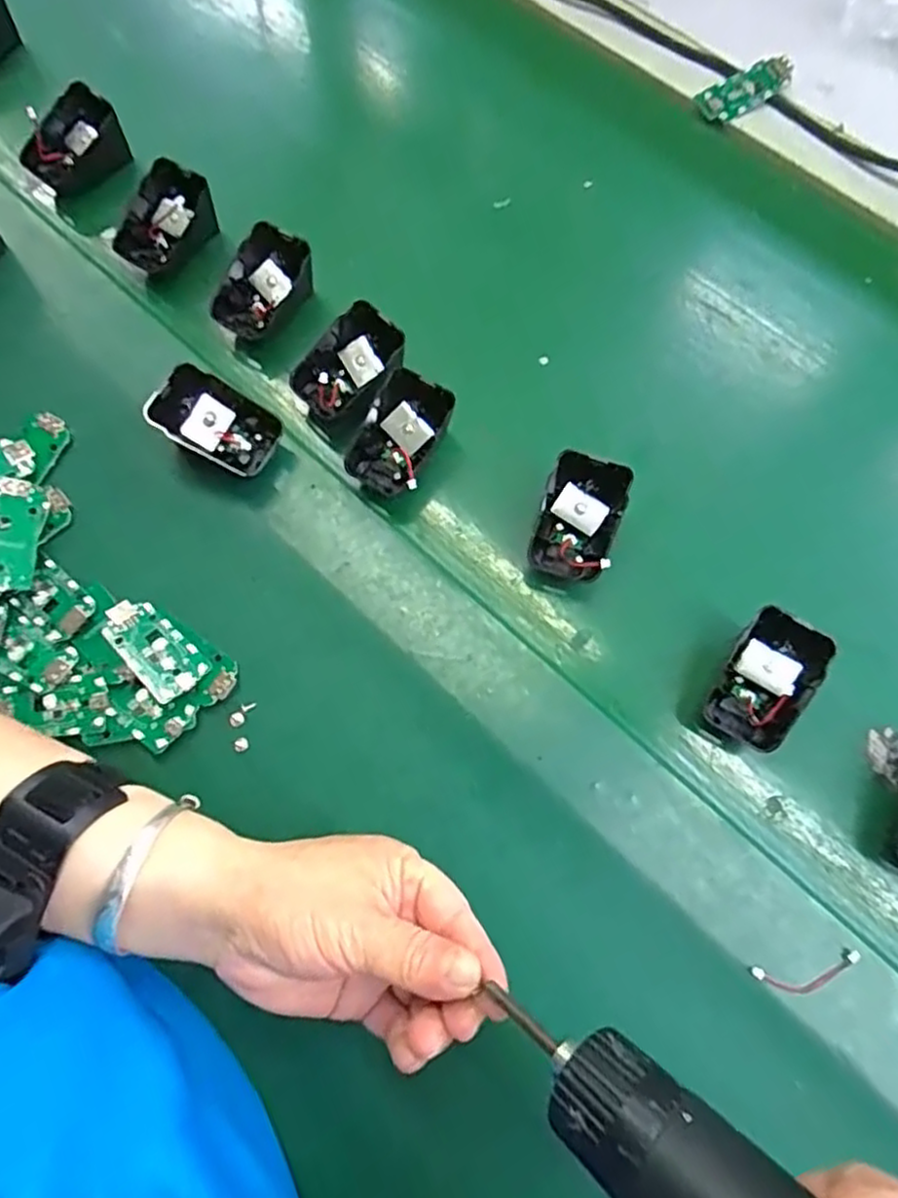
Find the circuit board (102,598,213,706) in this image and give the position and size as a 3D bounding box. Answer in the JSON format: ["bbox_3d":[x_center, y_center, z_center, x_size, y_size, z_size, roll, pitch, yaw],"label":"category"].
[{"bbox_3d":[-0.162,0.027,0.378,0.032,0.008,0.064,-44,74,-10],"label":"circuit board"}]

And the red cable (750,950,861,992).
[{"bbox_3d":[0.172,0.180,0.329,0.052,0.005,0.014,-10,71,1],"label":"red cable"}]

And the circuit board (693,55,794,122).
[{"bbox_3d":[0.221,-0.378,0.509,0.070,0.004,0.030,-27,88,5],"label":"circuit board"}]

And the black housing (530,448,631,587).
[{"bbox_3d":[0.073,-0.043,0.390,0.045,0.040,0.064,18,72,7],"label":"black housing"}]

